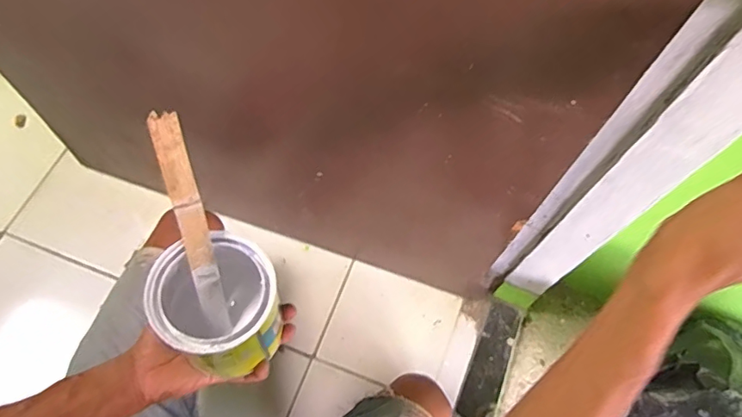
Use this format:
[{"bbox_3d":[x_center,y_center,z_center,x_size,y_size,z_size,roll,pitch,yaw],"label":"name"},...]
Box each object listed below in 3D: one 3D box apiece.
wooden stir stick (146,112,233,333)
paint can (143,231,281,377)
[{"bbox_3d":[-0.151,0.021,0.441,0.021,0.207,0.009,-13,28,-14],"label":"wooden stir stick"},{"bbox_3d":[-0.136,0.090,0.481,0.104,0.113,0.105,1,69,-1],"label":"paint can"}]

